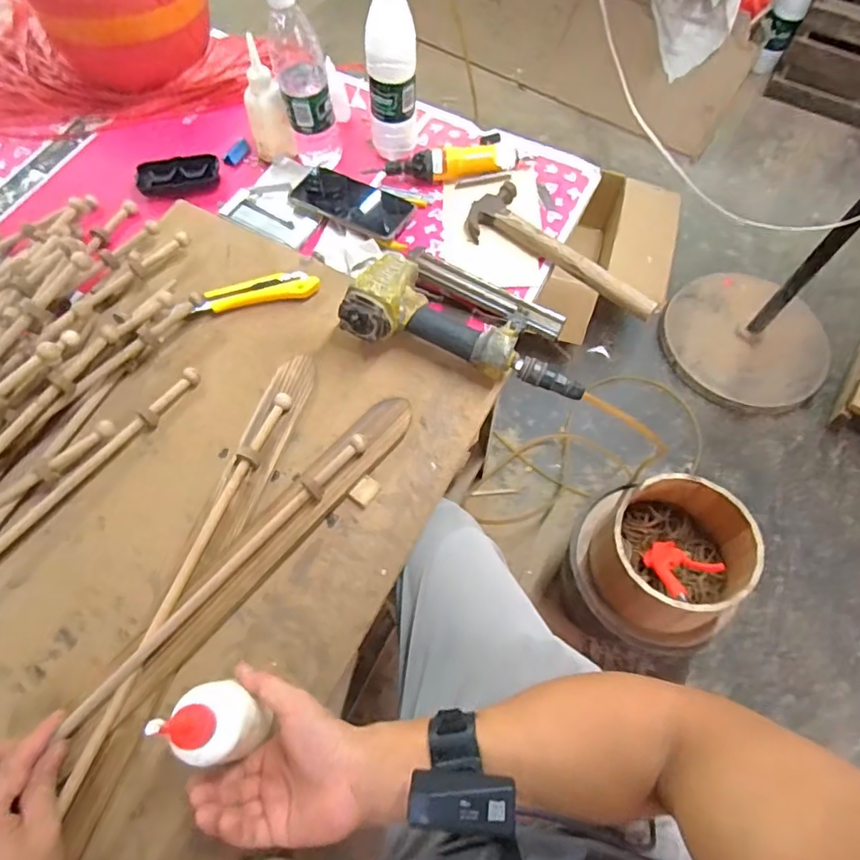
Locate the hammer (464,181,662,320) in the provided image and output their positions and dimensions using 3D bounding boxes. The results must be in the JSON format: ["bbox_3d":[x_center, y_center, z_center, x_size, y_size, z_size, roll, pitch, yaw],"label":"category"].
[{"bbox_3d":[0.173,-0.229,0.699,0.268,0.030,0.090,35,70,14],"label":"hammer"}]

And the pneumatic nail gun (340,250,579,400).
[{"bbox_3d":[0.049,-0.140,0.631,0.263,0.069,0.144,14,66,6],"label":"pneumatic nail gun"}]

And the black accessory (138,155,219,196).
[{"bbox_3d":[-0.345,-0.352,0.758,0.105,0.027,0.045,-12,66,-6],"label":"black accessory"}]

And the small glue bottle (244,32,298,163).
[{"bbox_3d":[-0.220,-0.424,0.734,0.052,0.138,0.046,-20,67,-10],"label":"small glue bottle"}]

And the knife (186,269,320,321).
[{"bbox_3d":[-0.213,-0.164,0.666,0.153,0.012,0.039,-18,67,-9],"label":"knife"}]

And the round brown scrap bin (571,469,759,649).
[{"bbox_3d":[0.370,0.217,0.899,0.226,0.211,0.243,0,65,-1],"label":"round brown scrap bin"}]

